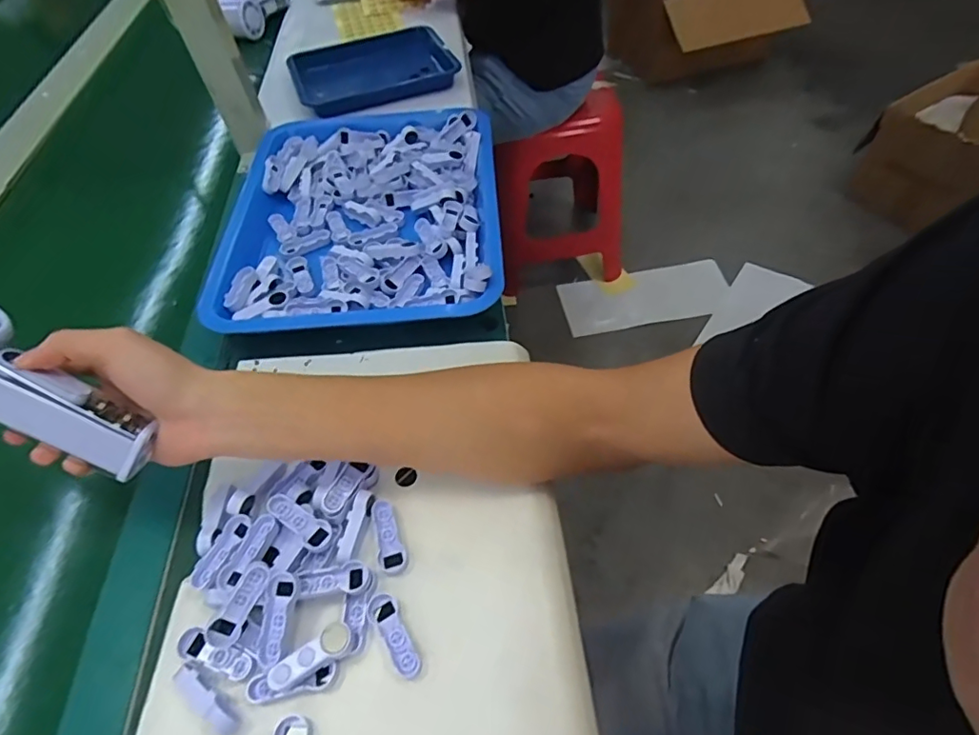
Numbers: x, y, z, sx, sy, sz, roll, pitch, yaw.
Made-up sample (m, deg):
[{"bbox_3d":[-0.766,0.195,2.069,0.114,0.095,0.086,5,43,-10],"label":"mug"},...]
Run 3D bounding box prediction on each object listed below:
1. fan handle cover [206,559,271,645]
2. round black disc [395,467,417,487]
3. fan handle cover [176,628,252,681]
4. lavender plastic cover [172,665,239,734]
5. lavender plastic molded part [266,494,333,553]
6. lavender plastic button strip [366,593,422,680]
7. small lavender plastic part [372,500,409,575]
[{"bbox_3d":[-0.149,0.140,0.324,0.015,0.012,0.048,21,72,18],"label":"fan handle cover"},{"bbox_3d":[-0.059,0.078,0.387,0.014,0.004,0.013,-2,53,2],"label":"round black disc"},{"bbox_3d":[-0.162,0.167,0.319,0.046,0.013,0.016,14,56,16],"label":"fan handle cover"},{"bbox_3d":[-0.158,0.185,0.304,0.048,0.015,0.012,26,60,23],"label":"lavender plastic cover"},{"bbox_3d":[-0.124,0.100,0.355,0.048,0.004,0.018,34,61,10],"label":"lavender plastic molded part"},{"bbox_3d":[-0.055,0.160,0.326,0.018,0.012,0.049,-33,57,-18],"label":"lavender plastic button strip"},{"bbox_3d":[-0.069,0.113,0.362,0.018,0.005,0.049,-21,54,-10],"label":"small lavender plastic part"}]

